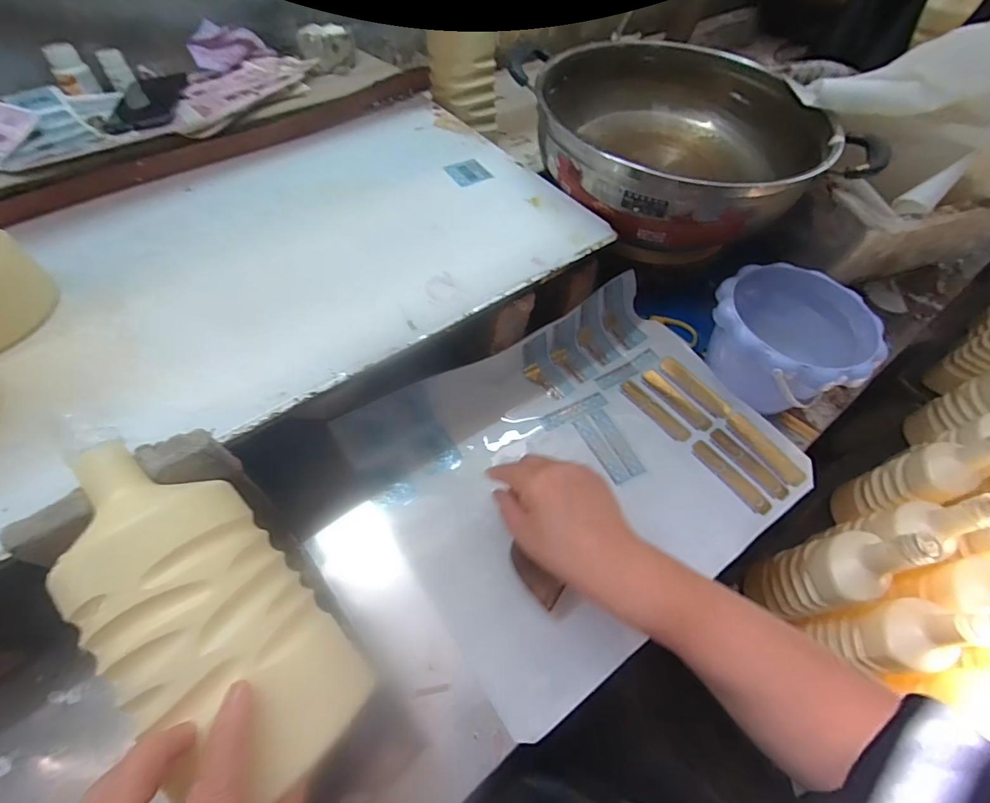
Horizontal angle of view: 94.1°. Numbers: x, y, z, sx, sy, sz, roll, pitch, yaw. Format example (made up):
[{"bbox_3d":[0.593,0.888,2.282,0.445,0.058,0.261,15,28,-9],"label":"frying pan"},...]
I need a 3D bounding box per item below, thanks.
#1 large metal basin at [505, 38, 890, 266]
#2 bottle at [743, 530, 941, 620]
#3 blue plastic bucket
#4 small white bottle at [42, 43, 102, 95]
[{"bbox_3d":[0.207,-0.307,0.556,0.302,0.113,0.309,2,59,-3],"label":"large metal basin"},{"bbox_3d":[0.407,0.208,0.560,0.085,0.242,0.077,-11,61,-13],"label":"bottle"},{"bbox_3d":[0.312,-0.062,0.517,0.148,0.119,0.157,3,59,-5],"label":"blue plastic bucket"},{"bbox_3d":[-0.570,-0.447,0.616,0.041,0.052,0.039,-24,64,-20],"label":"small white bottle"}]

